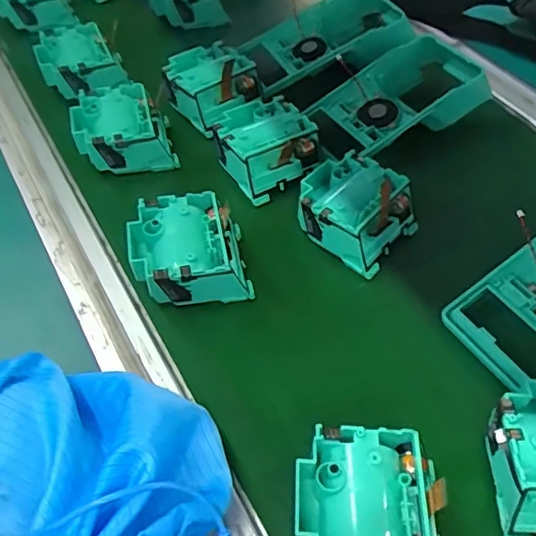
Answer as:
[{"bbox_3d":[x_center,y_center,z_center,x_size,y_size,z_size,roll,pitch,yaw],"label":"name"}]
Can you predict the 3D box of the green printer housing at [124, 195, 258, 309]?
[{"bbox_3d":[-0.057,-0.011,0.403,0.080,0.044,0.075,-8,51,-9],"label":"green printer housing"}]

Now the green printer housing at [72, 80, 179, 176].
[{"bbox_3d":[-0.124,-0.119,0.485,0.079,0.037,0.081,-12,52,-12],"label":"green printer housing"}]

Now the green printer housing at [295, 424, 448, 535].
[{"bbox_3d":[0.052,0.129,0.293,0.078,0.046,0.077,2,50,-1],"label":"green printer housing"}]

